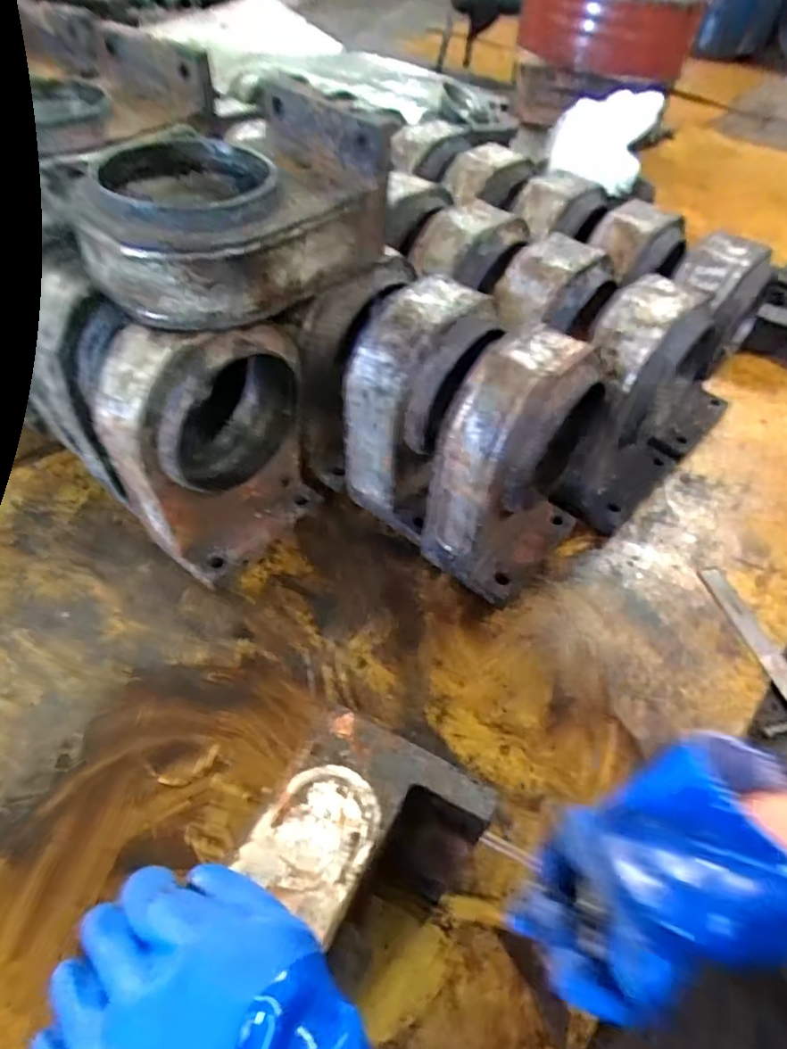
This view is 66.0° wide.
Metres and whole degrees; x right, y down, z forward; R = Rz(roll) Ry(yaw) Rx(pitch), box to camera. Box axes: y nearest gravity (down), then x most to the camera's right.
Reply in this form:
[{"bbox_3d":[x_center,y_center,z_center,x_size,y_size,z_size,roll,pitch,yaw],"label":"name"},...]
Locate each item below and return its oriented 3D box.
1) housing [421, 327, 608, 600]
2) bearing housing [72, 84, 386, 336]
[{"bbox_3d":[0.156,-0.068,0.740,0.125,0.305,0.210,37,55,24],"label":"housing"},{"bbox_3d":[-0.178,-0.344,0.652,0.227,0.135,0.301,38,56,25],"label":"bearing housing"}]

